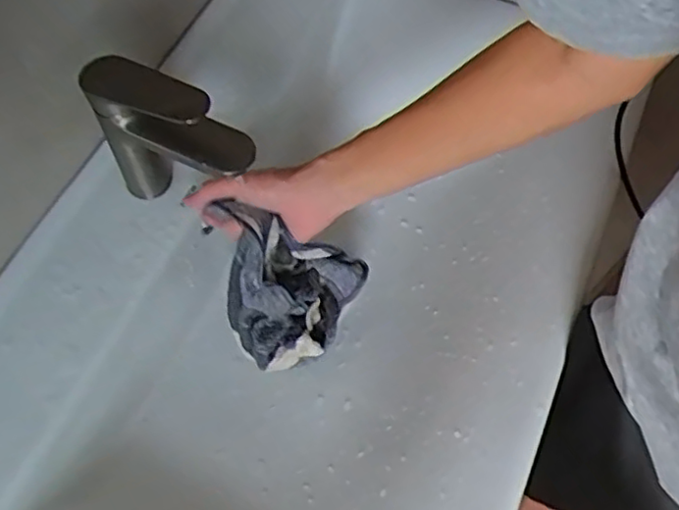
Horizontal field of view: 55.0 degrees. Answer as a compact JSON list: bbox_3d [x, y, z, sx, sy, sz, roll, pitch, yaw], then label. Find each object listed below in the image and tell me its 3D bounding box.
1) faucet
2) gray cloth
[{"bbox_3d":[-0.143,-0.090,0.579,0.155,0.162,0.041,22,63,12],"label":"faucet"},{"bbox_3d":[-0.043,0.036,0.647,0.133,0.138,0.109,-1,60,0],"label":"gray cloth"}]

